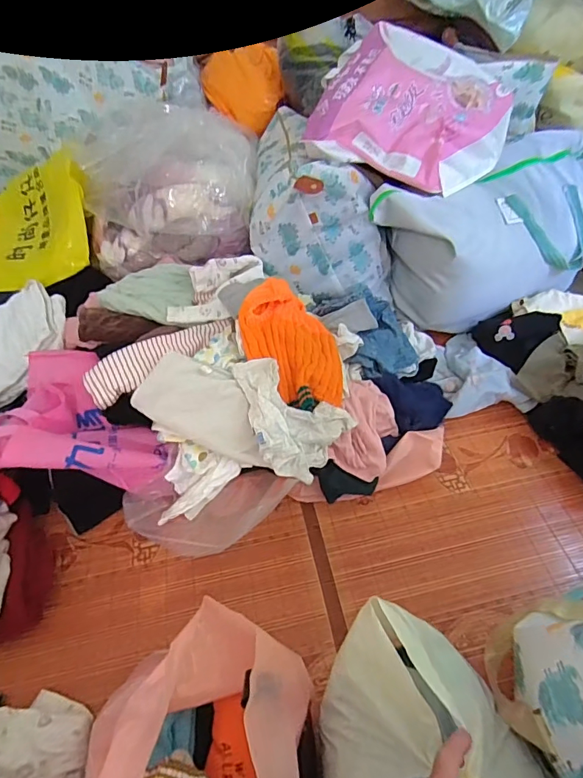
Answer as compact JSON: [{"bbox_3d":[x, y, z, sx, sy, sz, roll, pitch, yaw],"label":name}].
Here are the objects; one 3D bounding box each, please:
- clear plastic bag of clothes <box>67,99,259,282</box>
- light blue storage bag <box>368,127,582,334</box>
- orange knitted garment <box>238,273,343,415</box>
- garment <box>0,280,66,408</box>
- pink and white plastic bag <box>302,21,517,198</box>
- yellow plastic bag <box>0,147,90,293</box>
[{"bbox_3d":[-0.329,-0.553,1.189,0.457,0.290,0.417,-3,47,0],"label":"clear plastic bag of clothes"},{"bbox_3d":[0.548,-0.396,1.162,0.655,0.291,0.346,-31,53,-23],"label":"light blue storage bag"},{"bbox_3d":[-0.001,-0.097,0.873,0.183,0.116,0.269,-12,48,-8],"label":"orange knitted garment"},{"bbox_3d":[-0.672,-0.104,1.076,0.303,0.070,0.233,-33,76,-3],"label":"garment"},{"bbox_3d":[0.295,-0.676,1.076,0.444,0.102,0.433,17,75,-1],"label":"pink and white plastic bag"},{"bbox_3d":[-0.730,-0.445,1.193,0.405,0.212,0.371,-17,49,-12],"label":"yellow plastic bag"}]

